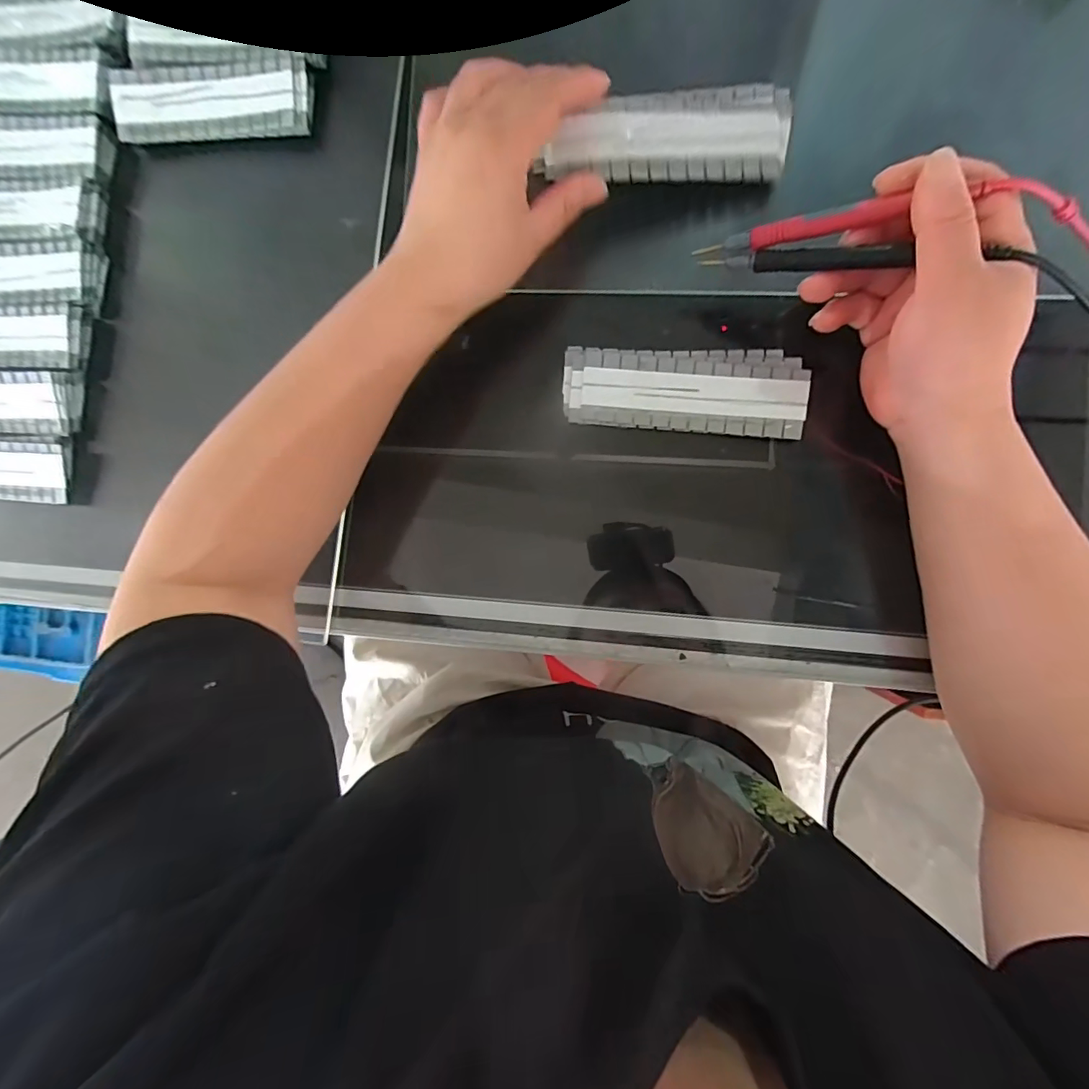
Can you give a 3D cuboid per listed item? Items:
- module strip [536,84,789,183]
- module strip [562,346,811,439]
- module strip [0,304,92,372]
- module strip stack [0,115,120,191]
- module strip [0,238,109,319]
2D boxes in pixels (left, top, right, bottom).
[{"bbox_3d":[0.067,-0.222,0.268,0.138,0.008,0.052,-10,88,-5],"label":"module strip"},{"bbox_3d":[0.079,-0.091,0.286,0.135,0.008,0.047,6,89,7],"label":"module strip"},{"bbox_3d":[-0.366,-0.141,0.328,0.123,0.011,0.043,7,89,7],"label":"module strip"},{"bbox_3d":[-0.357,-0.267,0.332,0.133,0.016,0.044,10,90,7],"label":"module strip stack"},{"bbox_3d":[-0.360,-0.181,0.329,0.129,0.013,0.046,4,89,7],"label":"module strip"}]

